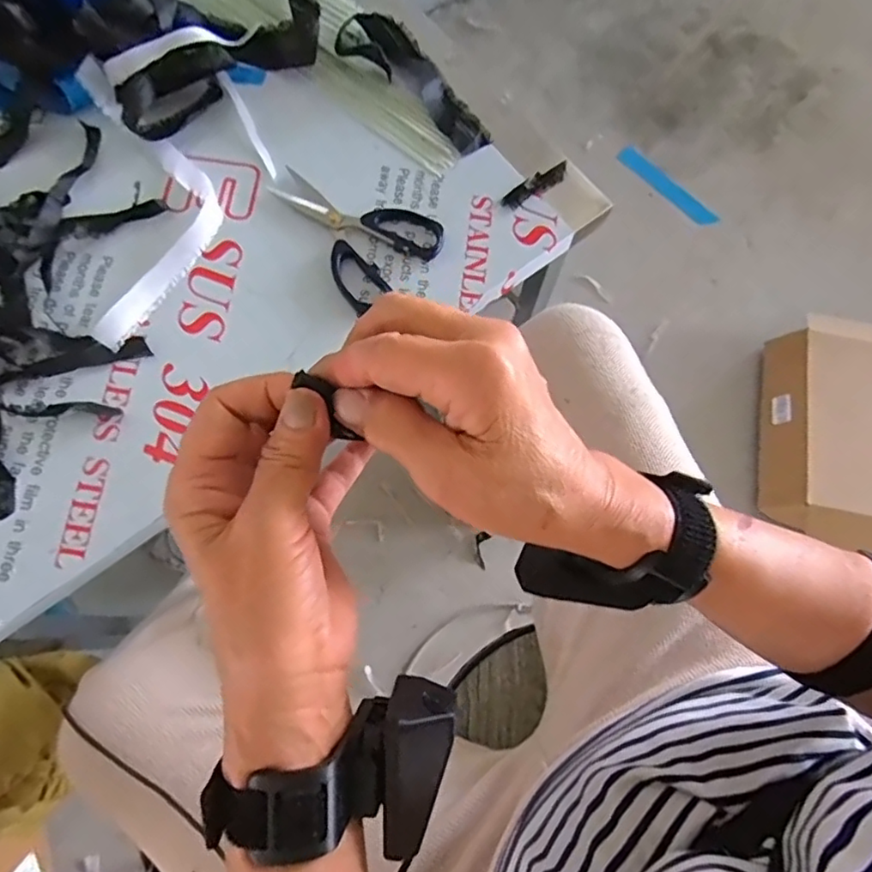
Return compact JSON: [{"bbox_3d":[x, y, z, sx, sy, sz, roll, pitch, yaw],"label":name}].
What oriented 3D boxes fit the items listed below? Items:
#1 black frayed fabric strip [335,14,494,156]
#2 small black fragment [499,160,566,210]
[{"bbox_3d":[-0.020,-0.398,0.664,0.071,0.023,0.215,-42,79,-13],"label":"black frayed fabric strip"},{"bbox_3d":[0.106,-0.266,0.634,0.082,0.004,0.021,-37,88,-7],"label":"small black fragment"}]

